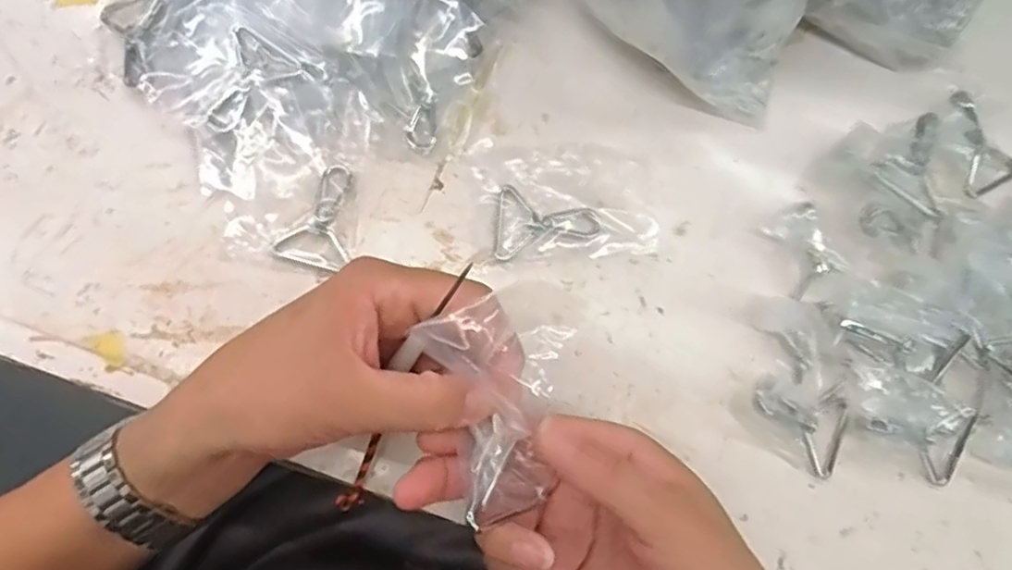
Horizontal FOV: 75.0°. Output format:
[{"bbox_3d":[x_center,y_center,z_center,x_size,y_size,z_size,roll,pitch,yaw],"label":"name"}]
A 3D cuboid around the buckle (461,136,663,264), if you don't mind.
[{"bbox_3d":[0.034,-0.054,0.394,0.105,0.010,0.075,-2,79,-2],"label":"buckle"}]

